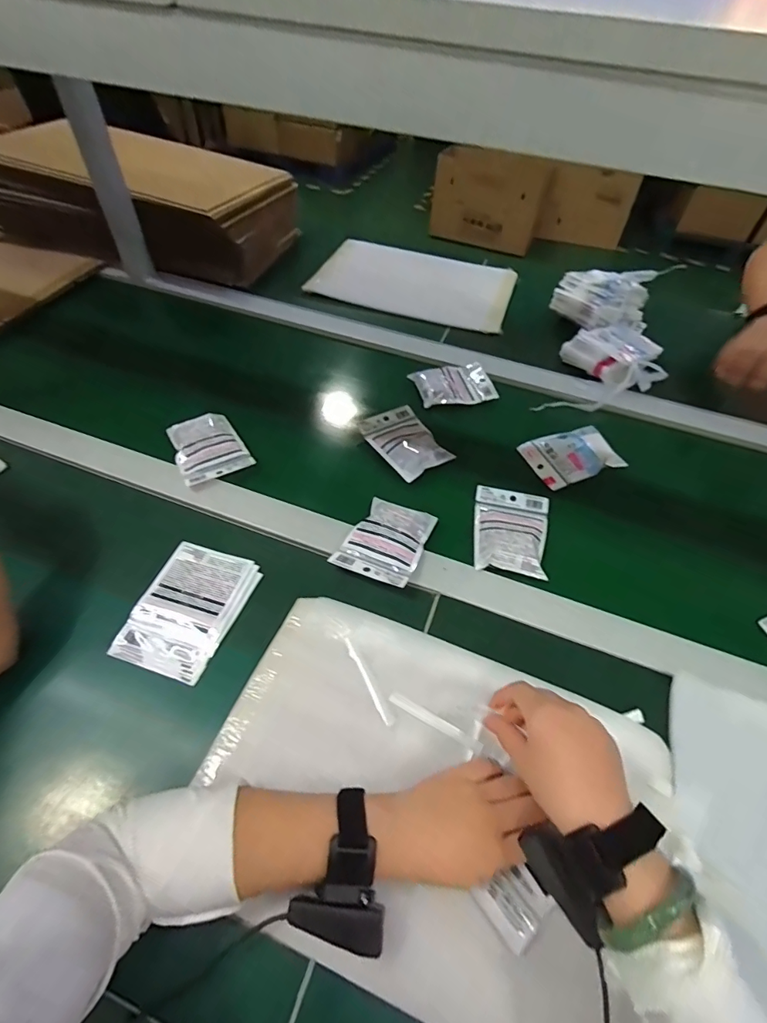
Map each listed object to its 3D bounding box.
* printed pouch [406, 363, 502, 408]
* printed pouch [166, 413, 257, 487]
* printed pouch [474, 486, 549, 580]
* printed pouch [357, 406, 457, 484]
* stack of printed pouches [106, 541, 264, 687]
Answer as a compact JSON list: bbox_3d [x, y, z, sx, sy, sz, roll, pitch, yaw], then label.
[{"bbox_3d":[0.119,-0.222,0.784,0.135,0.031,0.092,-10,50,-6],"label":"printed pouch"},{"bbox_3d":[-0.254,-0.093,0.660,0.092,0.022,0.127,-26,54,-19],"label":"printed pouch"},{"bbox_3d":[0.170,0.023,0.600,0.095,0.018,0.132,7,51,8],"label":"printed pouch"},{"bbox_3d":[0.031,-0.109,0.693,0.095,0.024,0.136,-27,54,-19],"label":"printed pouch"},{"bbox_3d":[-0.220,0.112,0.522,0.109,0.022,0.150,13,52,12],"label":"stack of printed pouches"}]

